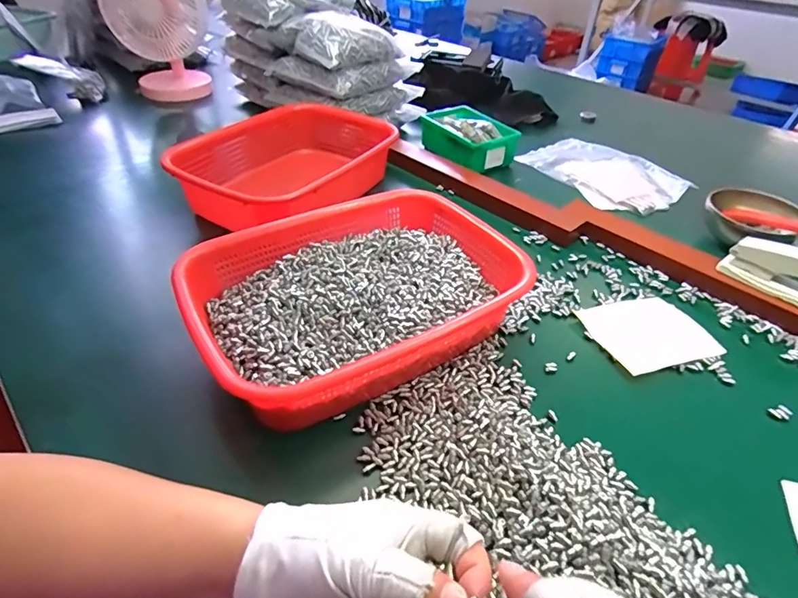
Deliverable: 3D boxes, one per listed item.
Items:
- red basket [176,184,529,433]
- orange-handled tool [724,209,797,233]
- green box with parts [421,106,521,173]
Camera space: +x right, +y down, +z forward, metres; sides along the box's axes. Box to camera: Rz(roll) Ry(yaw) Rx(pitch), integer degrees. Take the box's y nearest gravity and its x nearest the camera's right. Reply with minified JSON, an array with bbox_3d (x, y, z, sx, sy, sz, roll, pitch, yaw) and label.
[{"bbox_3d":[-0.025,-0.010,0.428,0.316,0.068,0.209,-24,47,-28],"label":"red basket"},{"bbox_3d":[0.447,-0.088,0.531,0.020,0.017,0.117,-13,26,-19],"label":"orange-handled tool"},{"bbox_3d":[0.111,-0.268,0.746,0.115,0.050,0.149,-19,45,-24],"label":"green box with parts"}]

